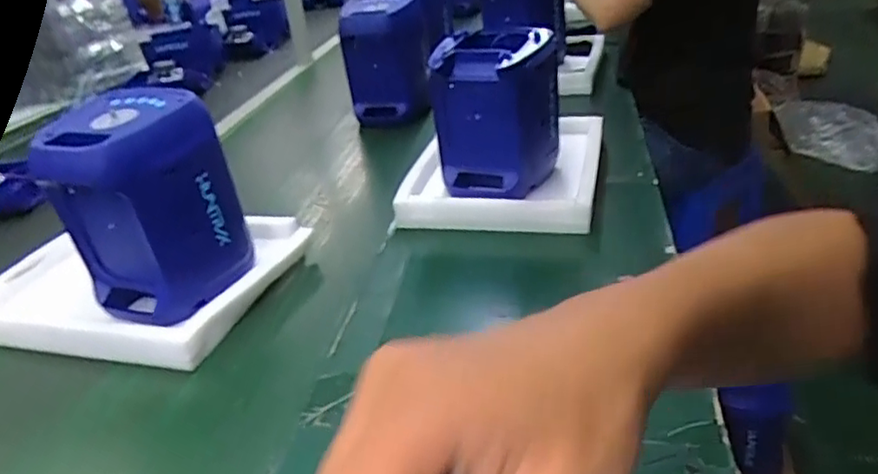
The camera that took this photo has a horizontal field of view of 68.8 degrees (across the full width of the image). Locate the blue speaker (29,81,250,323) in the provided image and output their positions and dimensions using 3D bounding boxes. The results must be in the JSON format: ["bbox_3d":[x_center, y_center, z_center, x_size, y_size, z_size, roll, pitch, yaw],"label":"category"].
[{"bbox_3d":[-0.363,-0.029,0.805,0.157,0.257,0.163,13,35,31],"label":"blue speaker"}]

